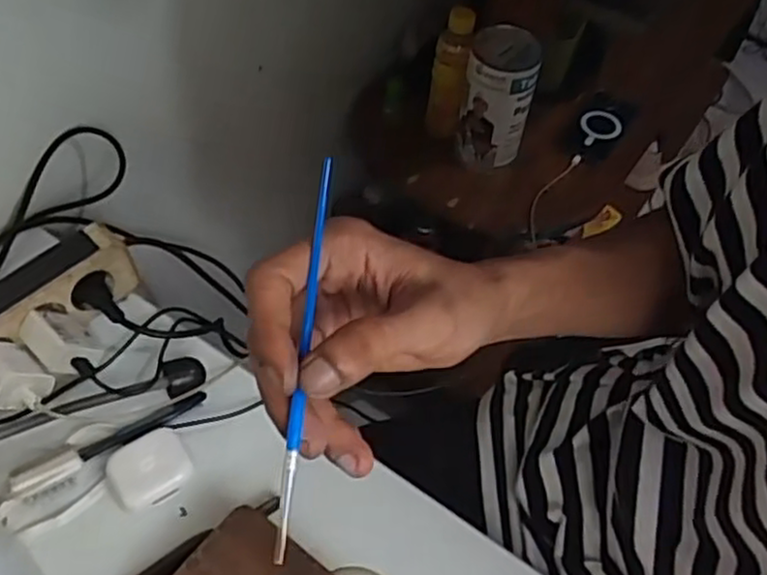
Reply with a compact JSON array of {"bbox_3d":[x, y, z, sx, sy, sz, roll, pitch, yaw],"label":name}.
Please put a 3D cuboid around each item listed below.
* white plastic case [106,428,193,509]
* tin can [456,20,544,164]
[{"bbox_3d":[-0.163,0.130,0.509,0.054,0.032,0.041,-28,59,-21],"label":"white plastic case"},{"bbox_3d":[0.143,-0.239,0.915,0.083,0.158,0.087,1,53,-2],"label":"tin can"}]

